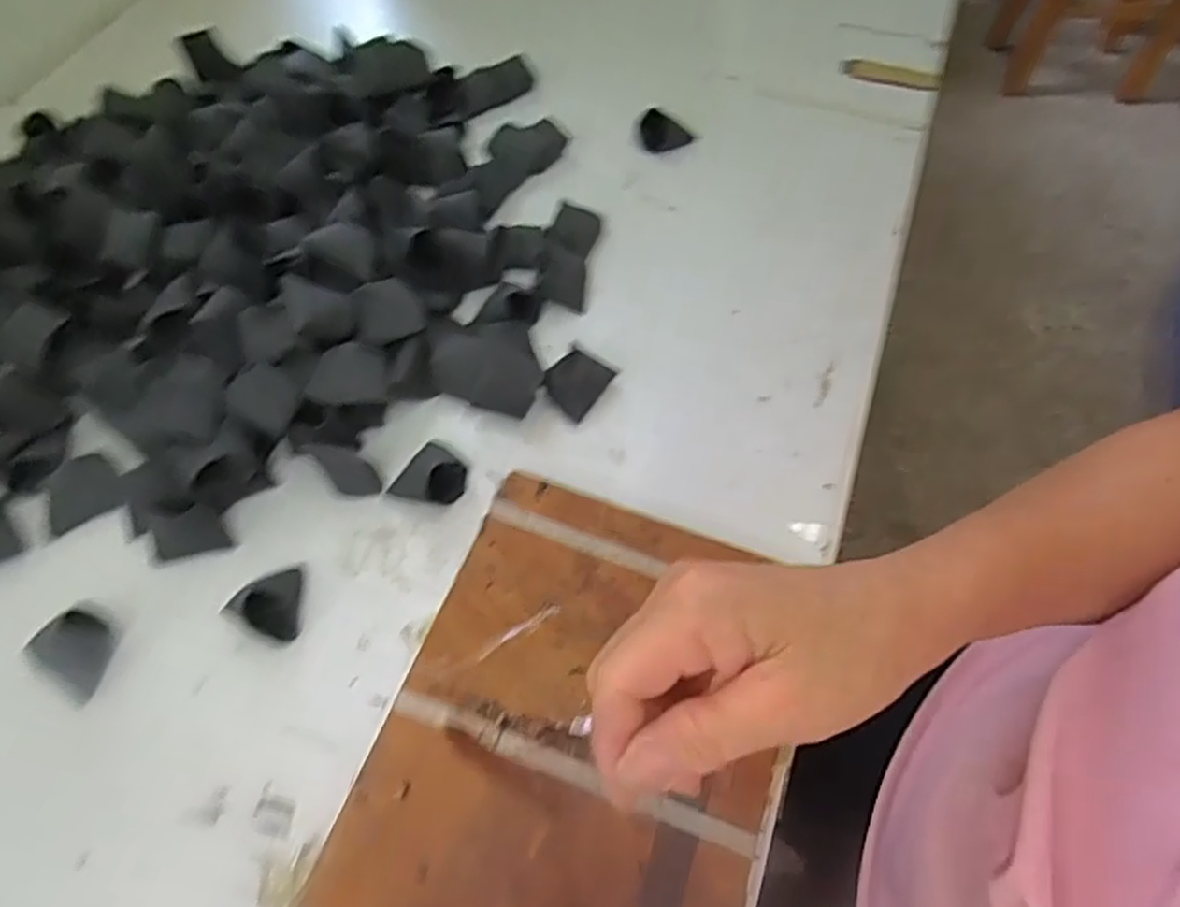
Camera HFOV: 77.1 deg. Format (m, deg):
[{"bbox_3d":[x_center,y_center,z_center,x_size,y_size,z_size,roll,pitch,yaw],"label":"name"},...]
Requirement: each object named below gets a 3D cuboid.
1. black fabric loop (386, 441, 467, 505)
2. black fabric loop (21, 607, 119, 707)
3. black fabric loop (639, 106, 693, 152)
[{"bbox_3d":[-0.089,0.012,0.412,0.036,0.020,0.035,32,65,16],"label":"black fabric loop"},{"bbox_3d":[-0.256,0.098,0.370,0.041,0.012,0.033,30,64,15],"label":"black fabric loop"},{"bbox_3d":[0.058,-0.245,0.563,0.039,0.019,0.027,2,60,0],"label":"black fabric loop"}]

